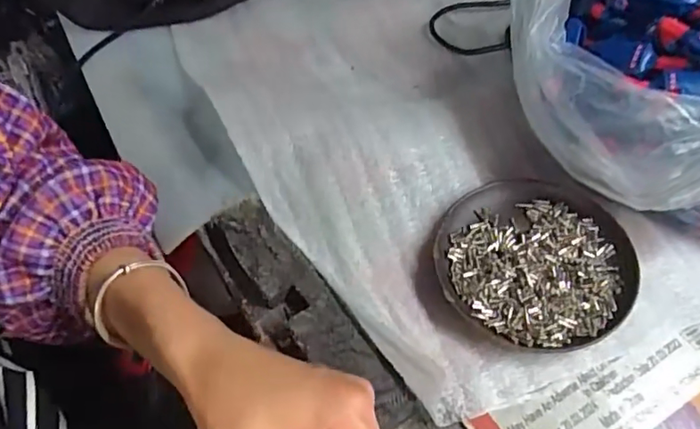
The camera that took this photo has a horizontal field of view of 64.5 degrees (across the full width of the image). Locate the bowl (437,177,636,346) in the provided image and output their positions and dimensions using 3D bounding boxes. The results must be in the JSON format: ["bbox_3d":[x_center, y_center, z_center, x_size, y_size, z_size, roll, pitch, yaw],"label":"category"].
[{"bbox_3d":[0.114,0.030,0.346,0.116,0.019,0.113,-2,55,3],"label":"bowl"}]

